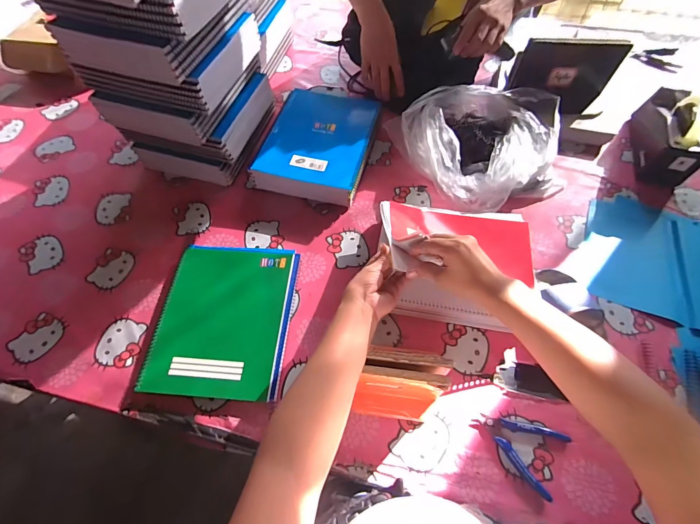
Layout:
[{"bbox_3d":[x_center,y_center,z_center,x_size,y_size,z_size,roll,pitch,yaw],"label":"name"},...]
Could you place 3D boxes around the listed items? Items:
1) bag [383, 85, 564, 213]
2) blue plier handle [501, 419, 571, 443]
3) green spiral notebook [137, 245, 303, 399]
[{"bbox_3d":[0.274,-0.245,0.717,0.288,0.092,0.290,-23,63,-12],"label":"bag"},{"bbox_3d":[0.260,0.238,0.489,0.094,0.011,0.014,13,61,8],"label":"blue plier handle"},{"bbox_3d":[-0.205,0.088,0.584,0.209,0.023,0.257,3,61,3],"label":"green spiral notebook"}]

